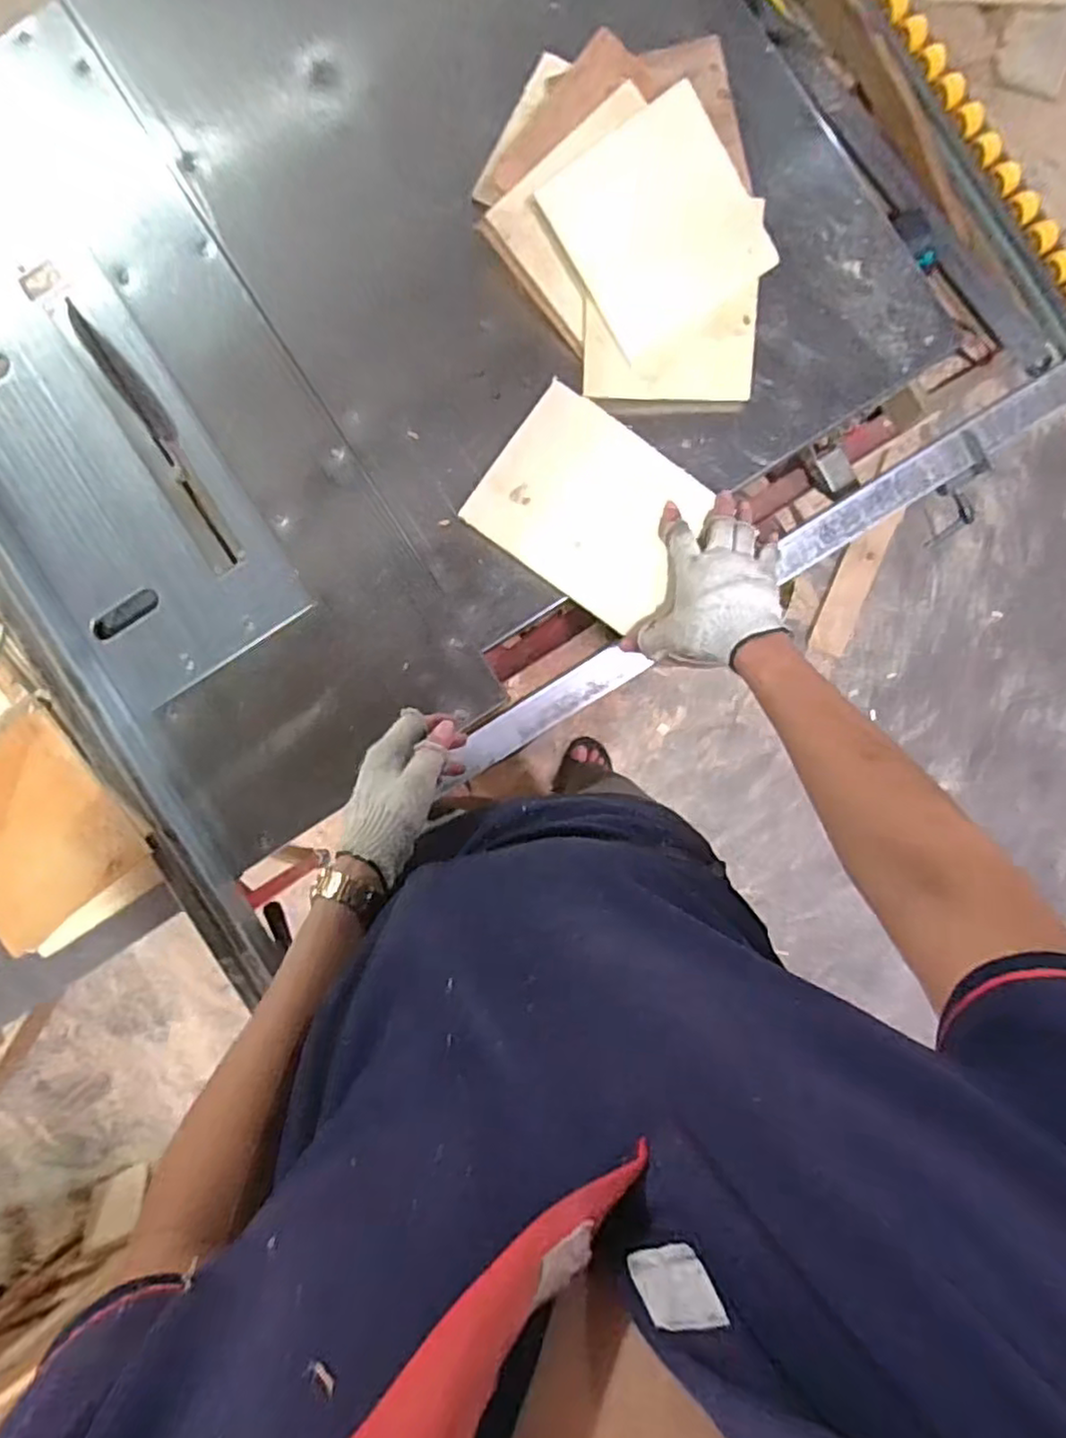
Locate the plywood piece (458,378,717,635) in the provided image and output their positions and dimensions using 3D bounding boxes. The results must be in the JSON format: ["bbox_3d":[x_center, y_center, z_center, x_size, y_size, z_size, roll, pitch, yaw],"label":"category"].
[{"bbox_3d":[0.057,-0.205,0.655,0.199,0.009,0.162,35,92,-2],"label":"plywood piece"}]

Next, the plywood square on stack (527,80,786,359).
[{"bbox_3d":[0.114,-0.450,0.620,0.159,0.007,0.166,-32,104,10],"label":"plywood square on stack"}]

